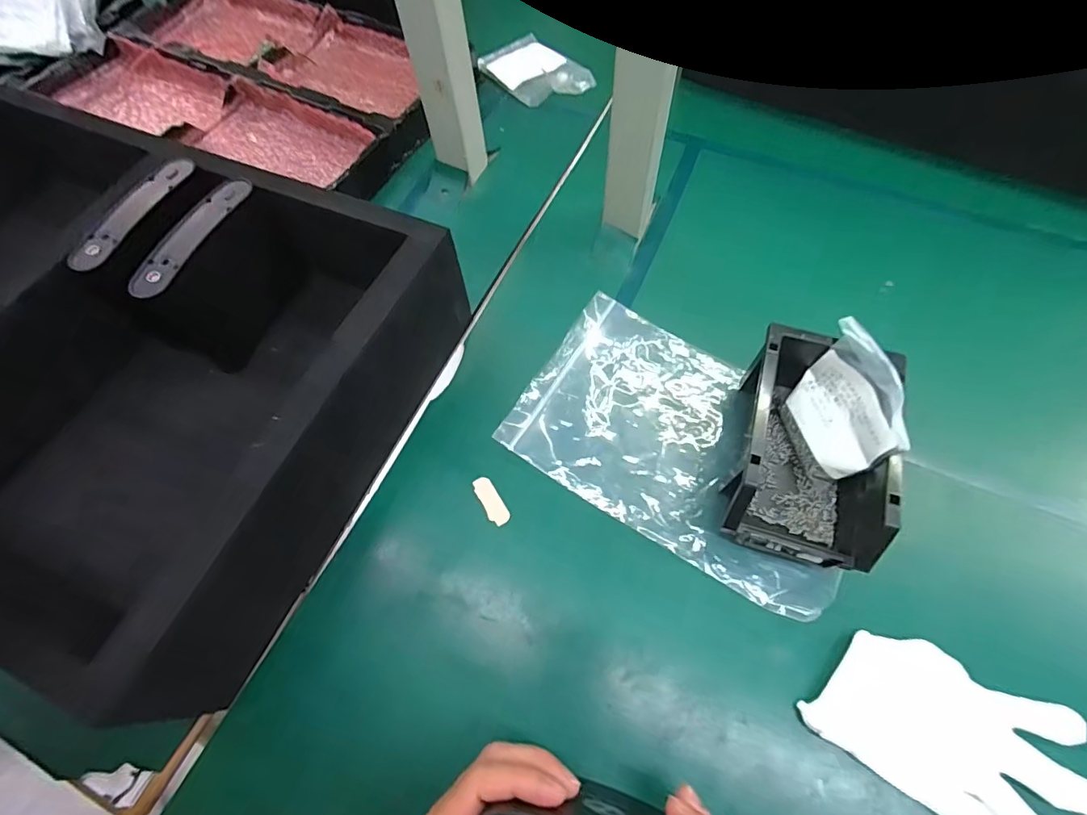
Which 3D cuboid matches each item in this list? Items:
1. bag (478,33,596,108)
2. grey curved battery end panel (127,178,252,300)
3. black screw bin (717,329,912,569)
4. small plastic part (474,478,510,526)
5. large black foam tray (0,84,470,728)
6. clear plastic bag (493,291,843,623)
[{"bbox_3d":[-0.011,-0.434,0.657,0.131,0.011,0.098,42,72,18],"label":"bag"},{"bbox_3d":[-0.273,-0.135,0.393,0.028,0.009,0.126,21,67,12],"label":"grey curved battery end panel"},{"bbox_3d":[0.203,0.033,0.387,0.104,0.074,0.156,17,66,8],"label":"black screw bin"},{"bbox_3d":[-0.042,0.076,0.411,0.015,0.004,0.042,-31,68,-13],"label":"small plastic part"},{"bbox_3d":[-0.388,-0.068,0.426,0.548,0.125,0.360,23,67,11],"label":"large black foam tray"},{"bbox_3d":[0.121,0.026,0.424,0.272,0.019,0.175,30,69,14],"label":"clear plastic bag"}]

